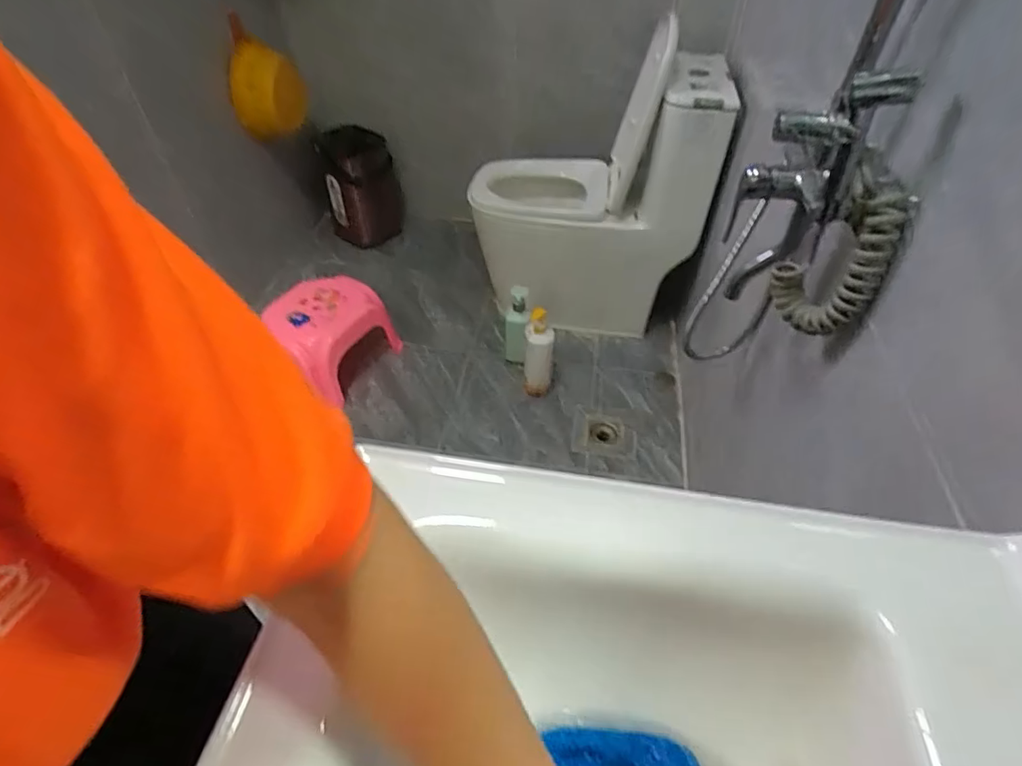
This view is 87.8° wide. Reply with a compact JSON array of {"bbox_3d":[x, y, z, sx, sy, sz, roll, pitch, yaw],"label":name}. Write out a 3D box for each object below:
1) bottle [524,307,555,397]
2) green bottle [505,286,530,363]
[{"bbox_3d":[0.074,-0.087,1.460,0.077,0.253,0.089,-7,46,-7],"label":"bottle"},{"bbox_3d":[0.017,-0.157,1.529,0.068,0.230,0.097,0,46,0],"label":"green bottle"}]

